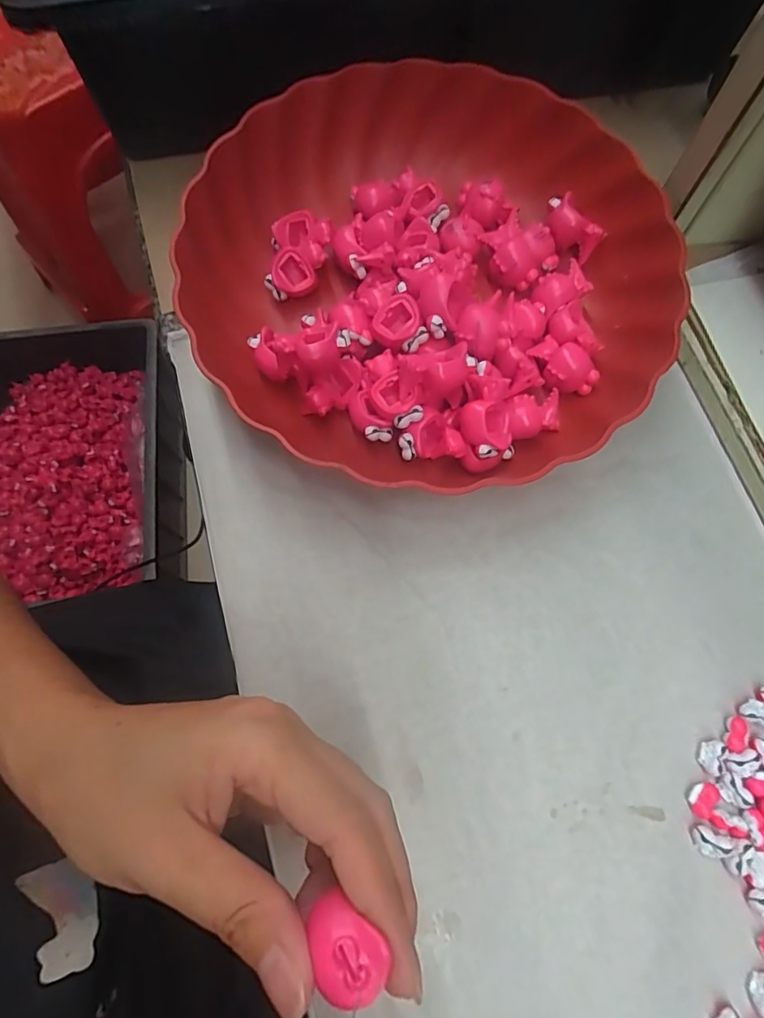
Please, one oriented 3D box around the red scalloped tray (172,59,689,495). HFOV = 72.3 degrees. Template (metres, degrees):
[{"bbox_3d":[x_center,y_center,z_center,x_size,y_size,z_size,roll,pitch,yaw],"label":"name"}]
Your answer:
[{"bbox_3d":[0.024,-0.125,0.275,0.241,0.042,0.244,-5,72,0],"label":"red scalloped tray"}]

